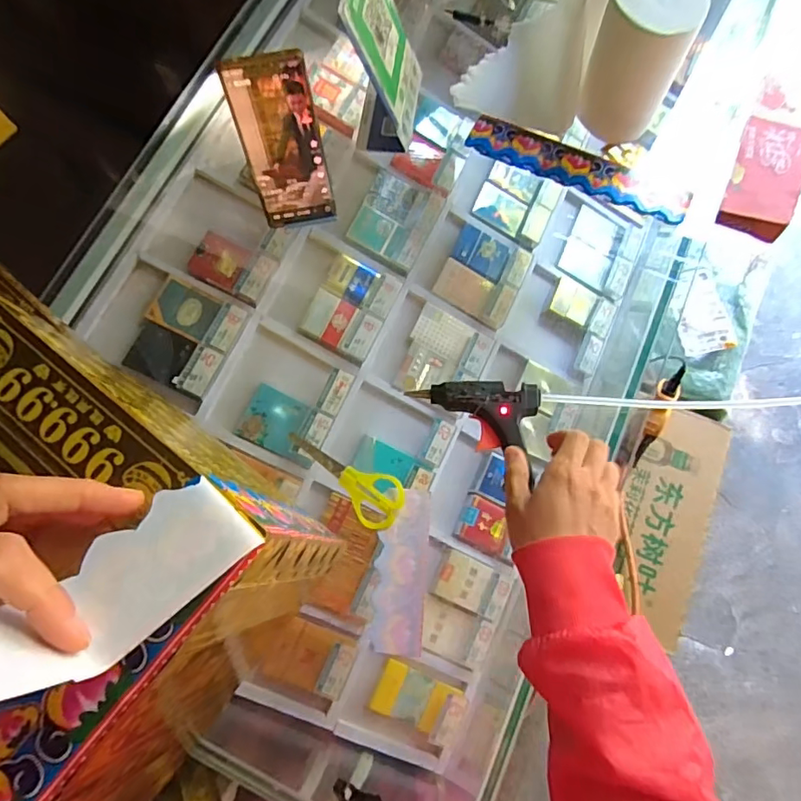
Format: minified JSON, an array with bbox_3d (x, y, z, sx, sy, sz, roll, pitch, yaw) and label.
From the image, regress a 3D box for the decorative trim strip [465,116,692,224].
[{"bbox_3d":[0.193,-0.255,0.584,0.243,0.010,0.048,26,76,9],"label":"decorative trim strip"}]

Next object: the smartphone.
[{"bbox_3d":[-0.111,-0.240,0.515,0.073,0.167,0.007,-10,52,-1],"label":"smartphone"}]

